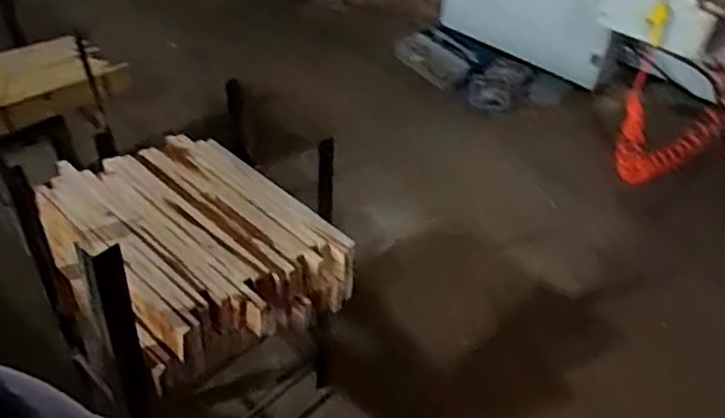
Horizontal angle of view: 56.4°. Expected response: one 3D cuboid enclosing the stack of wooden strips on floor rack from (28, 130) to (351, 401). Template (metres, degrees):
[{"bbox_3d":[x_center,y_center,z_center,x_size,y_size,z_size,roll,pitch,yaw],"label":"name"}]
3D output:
[{"bbox_3d":[-0.368,0.066,1.375,0.580,0.163,0.400,33,48,31],"label":"stack of wooden strips on floor rack"}]

